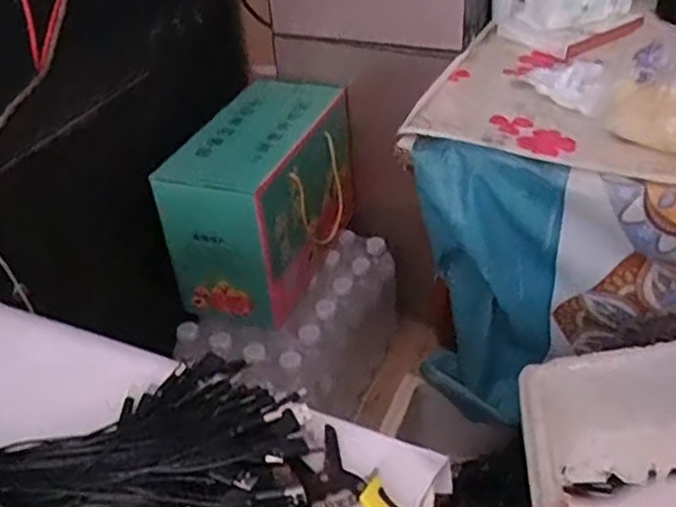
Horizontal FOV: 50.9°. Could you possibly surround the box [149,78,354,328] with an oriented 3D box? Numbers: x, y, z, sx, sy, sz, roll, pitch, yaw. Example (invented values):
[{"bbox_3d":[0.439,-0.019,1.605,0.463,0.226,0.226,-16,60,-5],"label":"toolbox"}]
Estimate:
[{"bbox_3d":[-0.110,-0.091,1.106,0.184,0.231,0.321,10,39,17],"label":"box"}]

